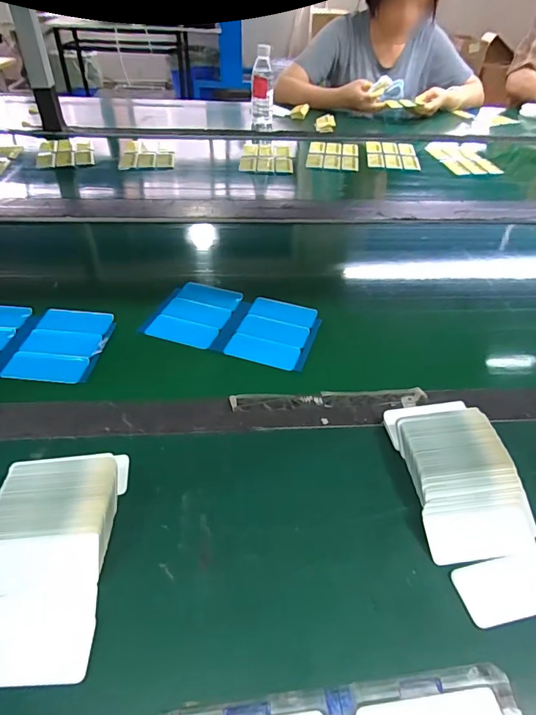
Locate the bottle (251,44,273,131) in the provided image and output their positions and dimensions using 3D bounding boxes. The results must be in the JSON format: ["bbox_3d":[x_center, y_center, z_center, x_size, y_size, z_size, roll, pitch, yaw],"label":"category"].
[{"bbox_3d":[-0.015,-0.740,1.201,0.057,0.187,0.064,-1,42,-4],"label":"bottle"}]

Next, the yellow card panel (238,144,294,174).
[{"bbox_3d":[-0.005,-0.470,1.027,0.119,0.010,0.186,1,42,-3],"label":"yellow card panel"}]

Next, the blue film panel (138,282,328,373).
[{"bbox_3d":[-0.041,-0.044,0.537,0.197,0.006,0.119,14,43,11],"label":"blue film panel"}]

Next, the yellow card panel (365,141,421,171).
[{"bbox_3d":[0.304,-0.497,1.072,0.122,0.008,0.185,7,44,4],"label":"yellow card panel"}]

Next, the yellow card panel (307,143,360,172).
[{"bbox_3d":[0.158,-0.491,1.062,0.120,0.013,0.205,6,41,5],"label":"yellow card panel"}]

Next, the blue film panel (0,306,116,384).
[{"bbox_3d":[-0.280,-0.020,0.493,0.191,0.005,0.118,6,42,3],"label":"blue film panel"}]

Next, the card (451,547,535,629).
[{"bbox_3d":[0.178,0.163,0.312,0.084,0.004,0.039,-8,43,-12],"label":"card"}]

